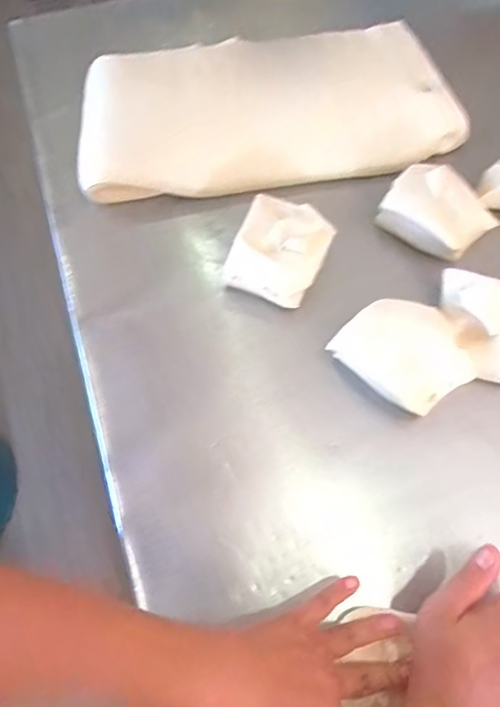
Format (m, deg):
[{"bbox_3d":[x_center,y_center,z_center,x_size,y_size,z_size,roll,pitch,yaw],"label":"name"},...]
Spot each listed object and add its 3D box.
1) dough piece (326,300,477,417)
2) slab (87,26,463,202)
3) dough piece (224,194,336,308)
[{"bbox_3d":[0.140,0.005,0.488,0.092,0.048,0.103,-34,71,-15],"label":"dough piece"},{"bbox_3d":[0.023,-0.285,0.609,0.437,0.054,0.194,-8,67,-5],"label":"slab"},{"bbox_3d":[0.029,-0.100,0.521,0.084,0.060,0.090,21,67,7],"label":"dough piece"}]

